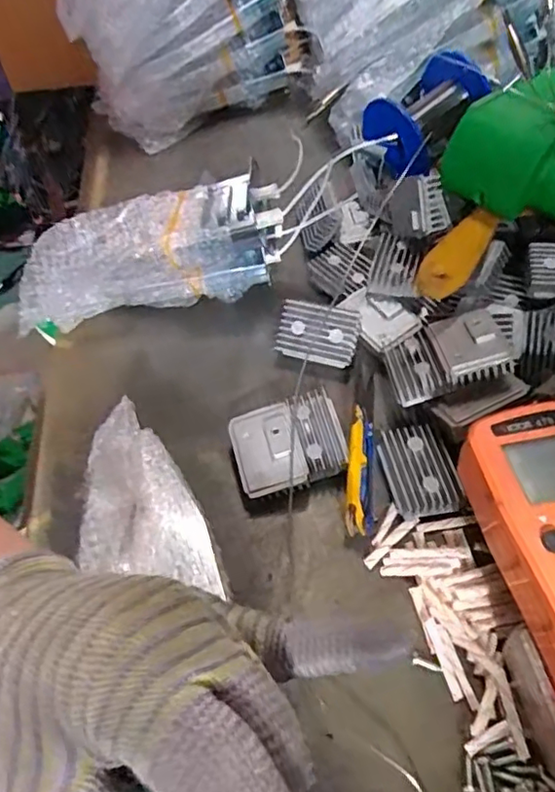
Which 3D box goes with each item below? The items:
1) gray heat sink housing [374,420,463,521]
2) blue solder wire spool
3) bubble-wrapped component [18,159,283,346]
[{"bbox_3d":[0.071,0.037,0.299,0.033,0.014,0.046,-13,54,-5],"label":"gray heat sink housing"},{"bbox_3d":[0.101,-0.201,0.423,0.080,0.054,0.054,-38,60,-21],"label":"blue solder wire spool"},{"bbox_3d":[-0.083,-0.092,0.371,0.162,0.054,0.072,-14,54,-6],"label":"bubble-wrapped component"}]

